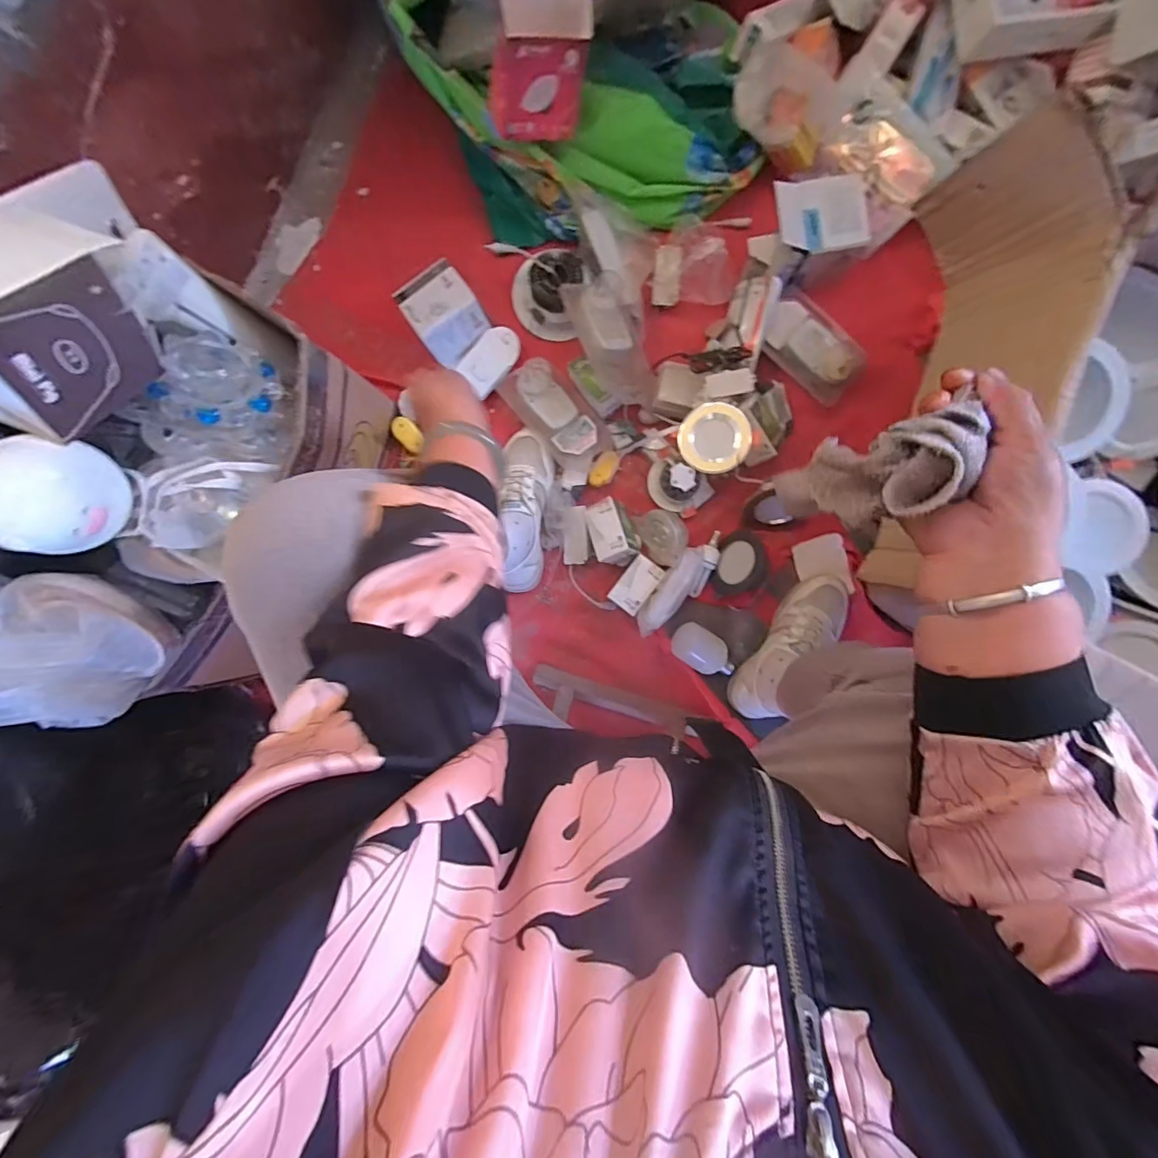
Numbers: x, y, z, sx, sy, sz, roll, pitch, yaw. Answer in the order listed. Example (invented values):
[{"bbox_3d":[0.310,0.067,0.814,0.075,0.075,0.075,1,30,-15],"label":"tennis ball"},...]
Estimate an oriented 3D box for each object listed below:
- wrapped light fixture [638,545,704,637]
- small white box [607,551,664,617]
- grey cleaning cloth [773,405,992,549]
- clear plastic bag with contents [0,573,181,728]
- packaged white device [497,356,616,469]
[{"bbox_3d":[0.129,0.018,0.720,0.041,0.078,0.138,39,91,-1],"label":"wrapped light fixture"},{"bbox_3d":[0.084,0.008,0.740,0.049,0.037,0.079,36,91,-1],"label":"small white box"},{"bbox_3d":[0.177,-0.056,0.309,0.043,0.109,0.065,-15,91,-31],"label":"grey cleaning cloth"},{"bbox_3d":[-0.469,0.060,0.454,0.118,0.101,0.140,41,91,-1],"label":"clear plastic bag with contents"},{"bbox_3d":[-0.031,-0.246,0.732,0.090,0.031,0.172,-42,91,1],"label":"packaged white device"}]

